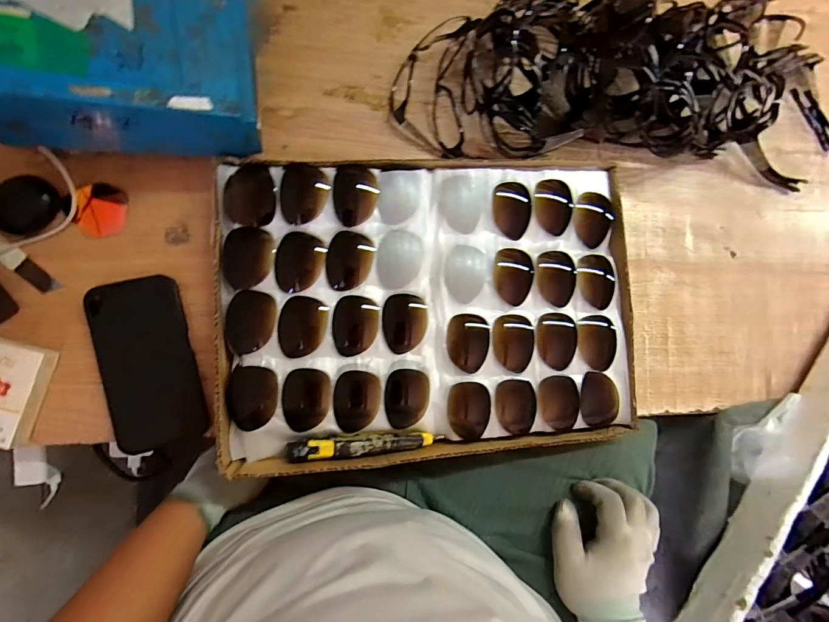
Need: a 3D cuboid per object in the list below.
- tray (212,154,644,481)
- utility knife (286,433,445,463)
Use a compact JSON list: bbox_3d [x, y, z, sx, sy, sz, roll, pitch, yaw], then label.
[{"bbox_3d":[0.023,-0.007,0.434,0.426,0.051,0.299,-3,87,-10],"label":"tray"},{"bbox_3d":[-0.047,0.132,0.396,0.150,0.020,0.019,-2,87,-9],"label":"utility knife"}]

